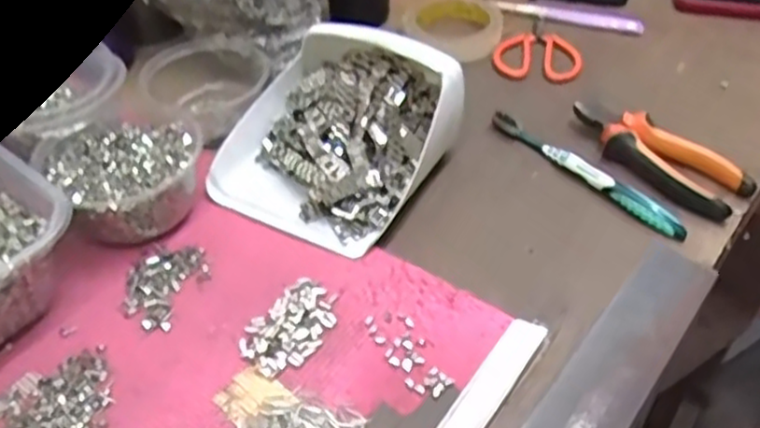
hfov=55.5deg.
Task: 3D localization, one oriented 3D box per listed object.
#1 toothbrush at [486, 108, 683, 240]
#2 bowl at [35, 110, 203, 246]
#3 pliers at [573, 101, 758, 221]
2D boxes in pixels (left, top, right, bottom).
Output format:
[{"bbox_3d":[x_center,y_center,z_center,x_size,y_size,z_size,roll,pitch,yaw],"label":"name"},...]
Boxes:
[{"bbox_3d":[0.162,-0.035,0.575,0.015,0.015,0.184,-32,52,-27],"label":"toothbrush"},{"bbox_3d":[-0.190,-0.033,0.542,0.101,0.054,0.125,-32,52,-28],"label":"bowl"},{"bbox_3d":[0.220,-0.048,0.580,0.051,0.023,0.149,-35,53,-29],"label":"pliers"}]

